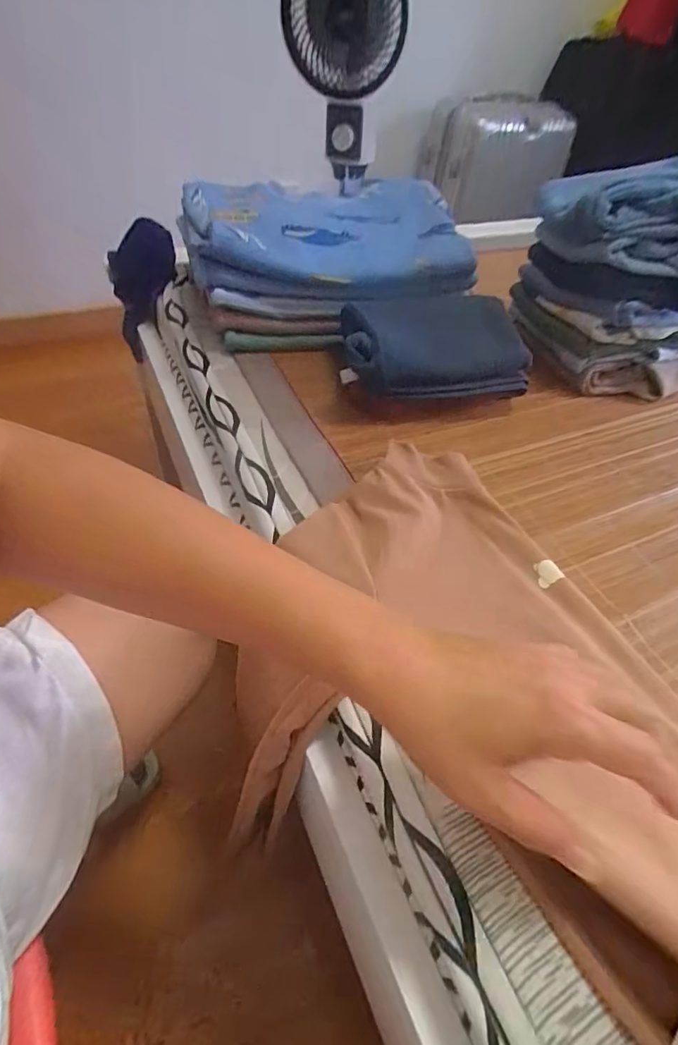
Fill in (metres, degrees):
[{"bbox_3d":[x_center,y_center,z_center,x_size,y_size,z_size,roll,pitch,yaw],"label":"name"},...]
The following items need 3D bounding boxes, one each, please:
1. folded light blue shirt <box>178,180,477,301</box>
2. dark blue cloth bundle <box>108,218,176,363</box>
[{"bbox_3d":[-0.018,-0.378,0.698,0.361,0.074,0.196,-5,49,-10],"label":"folded light blue shirt"},{"bbox_3d":[-0.299,-0.358,0.801,0.096,0.074,0.201,8,88,4],"label":"dark blue cloth bundle"}]

